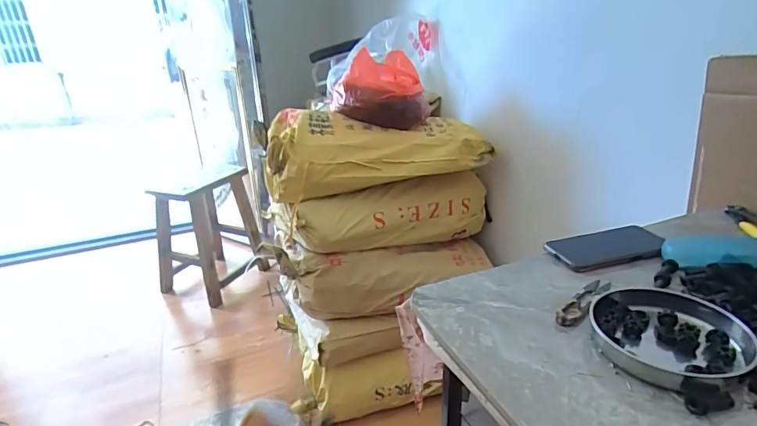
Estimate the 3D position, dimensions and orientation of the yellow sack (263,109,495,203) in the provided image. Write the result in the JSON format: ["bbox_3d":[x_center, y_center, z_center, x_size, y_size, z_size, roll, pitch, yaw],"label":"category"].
[{"bbox_3d":[-0.015,-0.193,1.264,0.601,0.171,0.278,-8,24,-10],"label":"yellow sack"}]

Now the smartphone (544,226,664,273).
[{"bbox_3d":[0.322,0.049,0.640,0.152,0.014,0.084,-10,26,-10],"label":"smartphone"}]

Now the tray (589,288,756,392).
[{"bbox_3d":[0.291,0.121,0.455,0.139,0.022,0.131,-3,24,1],"label":"tray"}]

